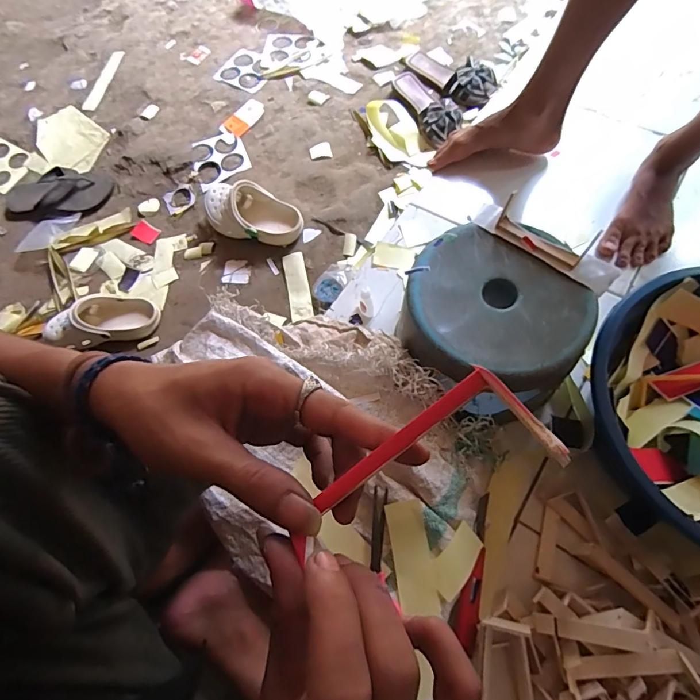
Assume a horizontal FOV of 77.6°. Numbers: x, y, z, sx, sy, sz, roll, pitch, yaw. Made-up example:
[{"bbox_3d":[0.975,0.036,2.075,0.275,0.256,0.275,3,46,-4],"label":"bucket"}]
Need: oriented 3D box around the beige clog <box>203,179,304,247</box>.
[{"bbox_3d":[-0.210,-0.291,0.934,0.244,0.079,0.102,20,69,11],"label":"beige clog"}]

